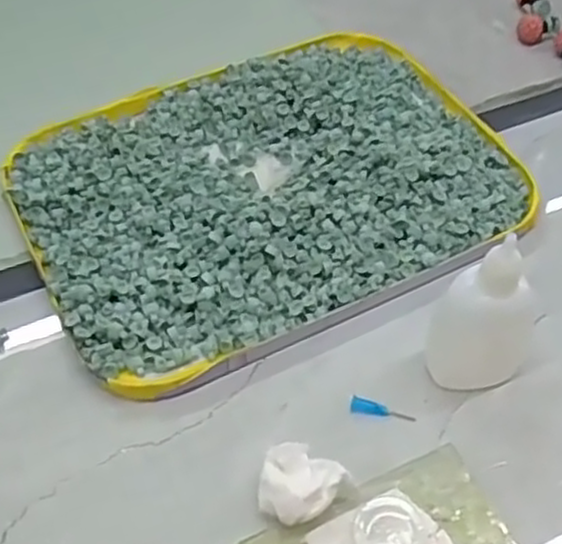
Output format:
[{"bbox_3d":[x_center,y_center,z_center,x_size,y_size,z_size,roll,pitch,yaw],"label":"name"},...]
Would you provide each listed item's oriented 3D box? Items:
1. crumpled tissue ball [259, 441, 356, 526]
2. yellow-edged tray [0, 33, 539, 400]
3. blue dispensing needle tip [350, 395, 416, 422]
[{"bbox_3d":[0.008,0.091,0.312,0.034,0.020,0.030,28,55,23],"label":"crumpled tissue ball"},{"bbox_3d":[-0.006,-0.052,0.429,0.269,0.027,0.203,-21,52,-16],"label":"yellow-edged tray"},{"bbox_3d":[0.048,0.064,0.345,0.030,0.004,0.007,11,50,10],"label":"blue dispensing needle tip"}]

